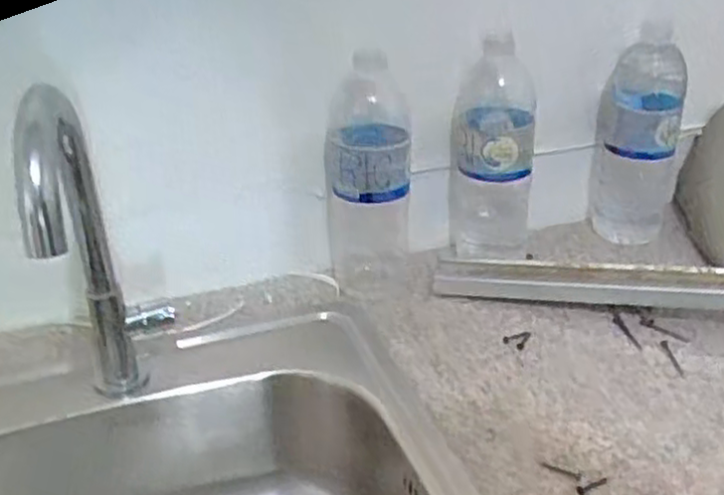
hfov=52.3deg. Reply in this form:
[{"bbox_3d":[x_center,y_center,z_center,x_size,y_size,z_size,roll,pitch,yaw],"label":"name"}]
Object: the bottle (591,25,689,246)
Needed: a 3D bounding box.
[{"bbox_3d":[0.314,-0.124,0.839,0.089,0.237,0.102,10,30,20],"label":"bottle"}]

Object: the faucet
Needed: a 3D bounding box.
[{"bbox_3d":[-0.193,0.026,0.548,0.070,0.281,0.152,-12,30,-19],"label":"faucet"}]

